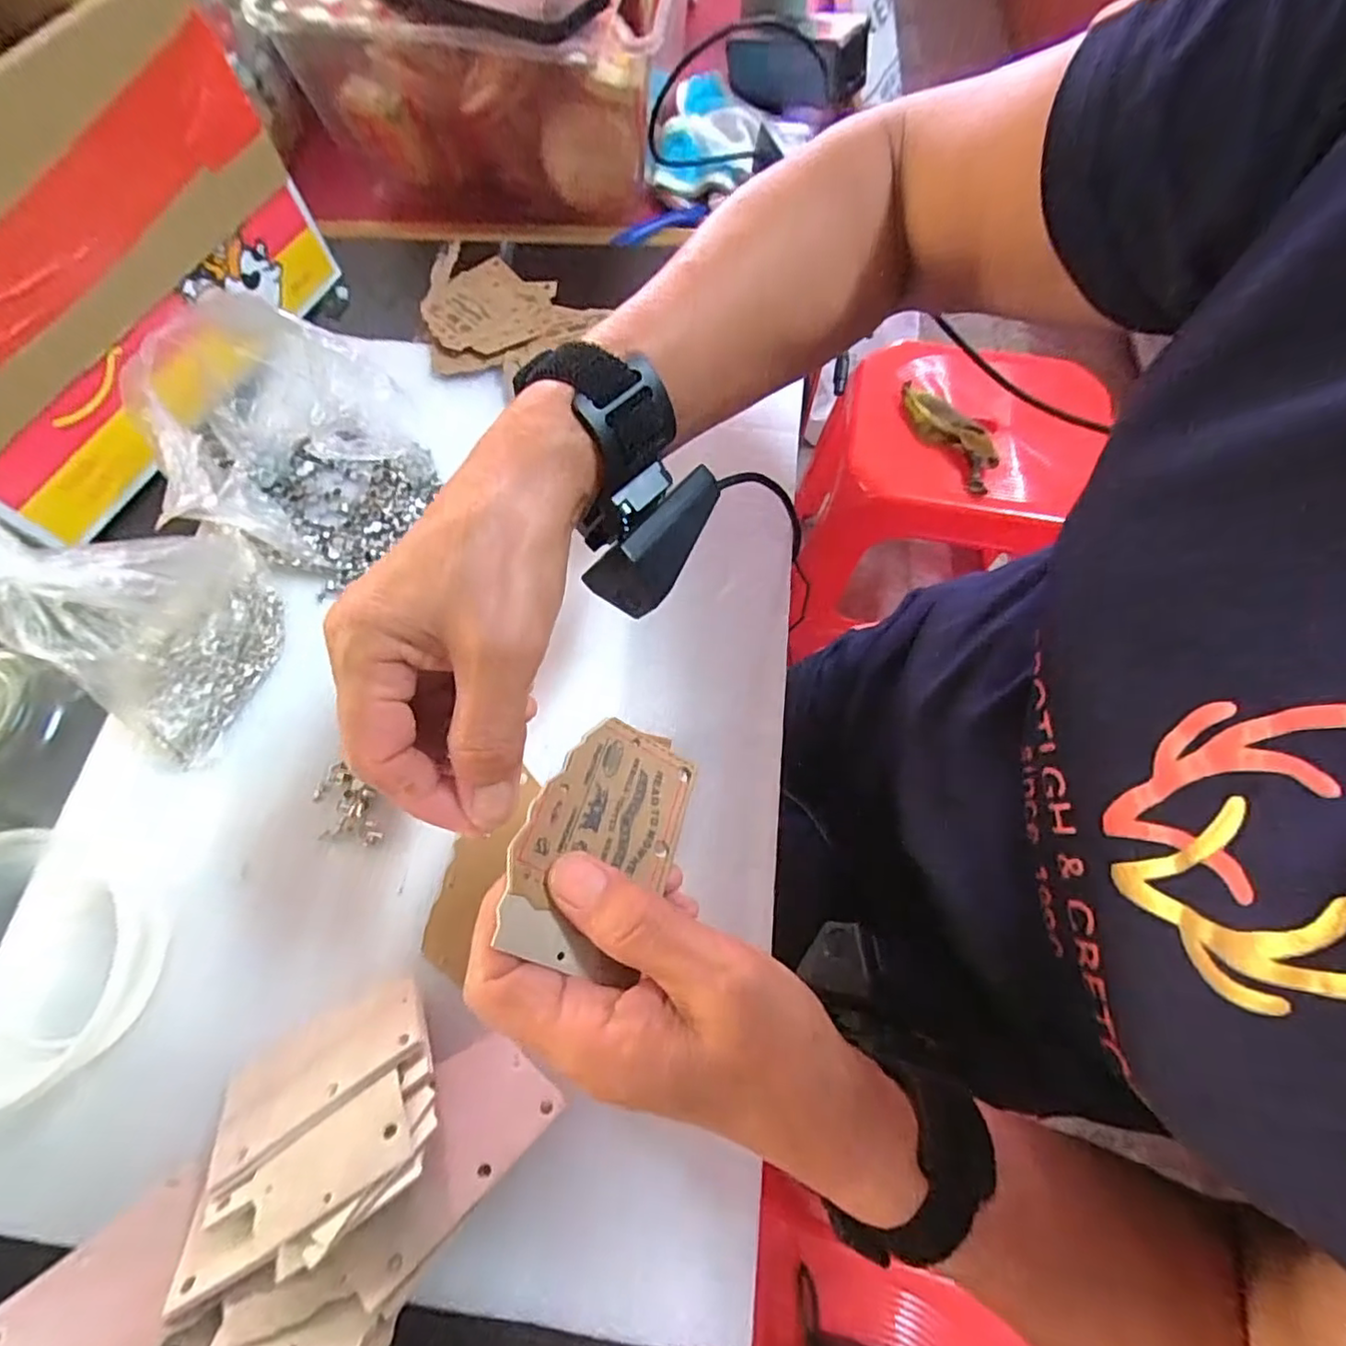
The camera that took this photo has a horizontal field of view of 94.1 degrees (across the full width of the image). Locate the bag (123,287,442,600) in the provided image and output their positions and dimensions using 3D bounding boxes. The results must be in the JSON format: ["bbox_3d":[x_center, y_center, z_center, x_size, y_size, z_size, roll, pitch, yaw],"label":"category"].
[{"bbox_3d":[-0.213,-0.130,0.359,0.122,0.088,0.123,-31,71,-11],"label":"bag"}]

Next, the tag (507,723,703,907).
[{"bbox_3d":[-0.021,0.051,0.218,0.053,0.004,0.068,36,56,-20],"label":"tag"}]

